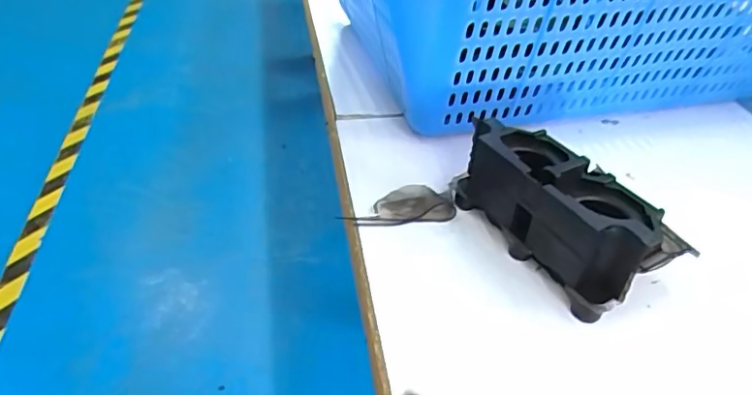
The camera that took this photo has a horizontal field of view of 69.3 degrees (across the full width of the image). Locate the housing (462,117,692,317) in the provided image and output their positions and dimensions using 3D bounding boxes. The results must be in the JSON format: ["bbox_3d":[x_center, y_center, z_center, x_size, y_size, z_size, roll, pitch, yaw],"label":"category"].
[{"bbox_3d":[0.091,0.006,0.267,0.050,0.053,0.103,-18,43,-24],"label":"housing"}]

